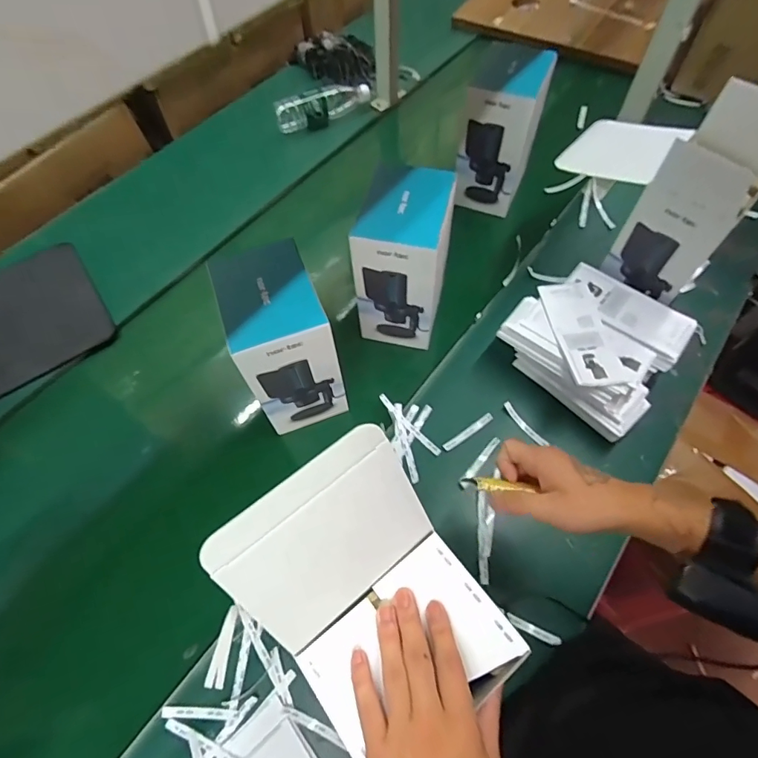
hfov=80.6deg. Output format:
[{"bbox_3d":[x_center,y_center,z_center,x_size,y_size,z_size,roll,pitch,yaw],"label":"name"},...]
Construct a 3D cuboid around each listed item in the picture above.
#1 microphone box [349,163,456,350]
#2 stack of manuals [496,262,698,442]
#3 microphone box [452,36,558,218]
[{"bbox_3d":[0.040,-0.178,0.691,0.113,0.226,0.154,12,64,9],"label":"microphone box"},{"bbox_3d":[0.332,-0.055,0.685,0.197,0.086,0.222,-39,67,-16],"label":"stack of manuals"},{"bbox_3d":[0.225,-0.466,0.823,0.120,0.218,0.153,17,65,11],"label":"microphone box"}]

